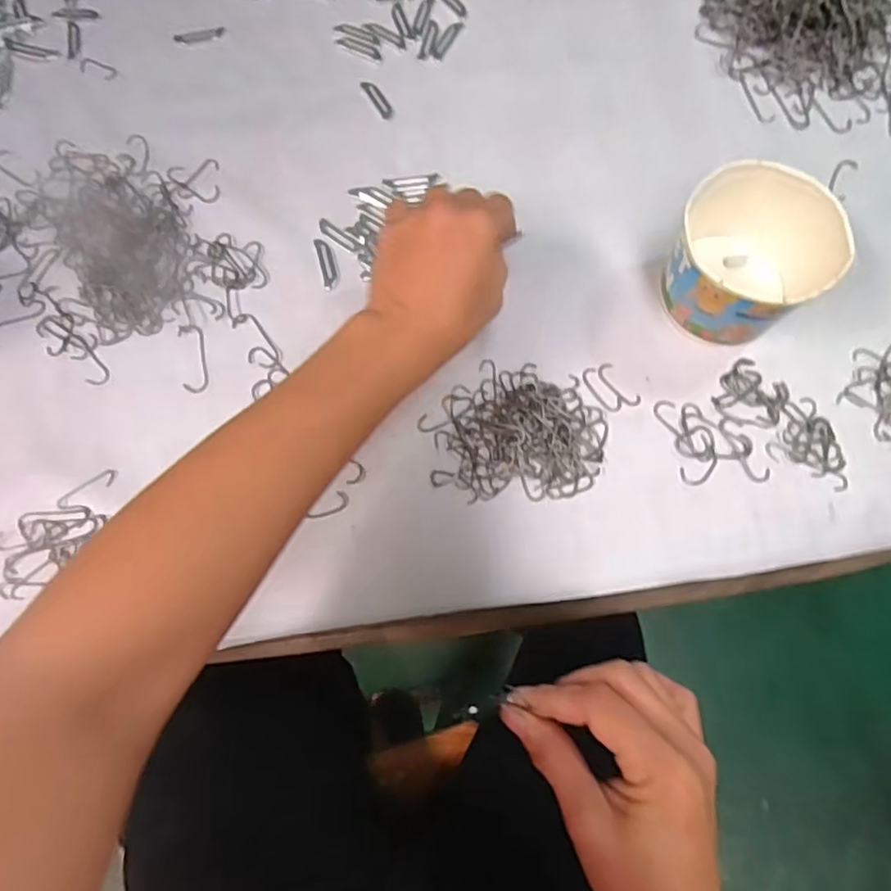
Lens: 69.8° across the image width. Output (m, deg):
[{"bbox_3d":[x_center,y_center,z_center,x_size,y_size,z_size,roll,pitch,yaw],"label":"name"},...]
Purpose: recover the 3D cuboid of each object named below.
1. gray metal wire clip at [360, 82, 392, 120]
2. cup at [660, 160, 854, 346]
[{"bbox_3d":[-0.052,-0.263,0.484,0.010,0.004,0.038,-31,76,-7],"label":"gray metal wire clip"},{"bbox_3d":[0.183,-0.113,0.391,0.088,0.083,0.085,0,75,1],"label":"cup"}]

